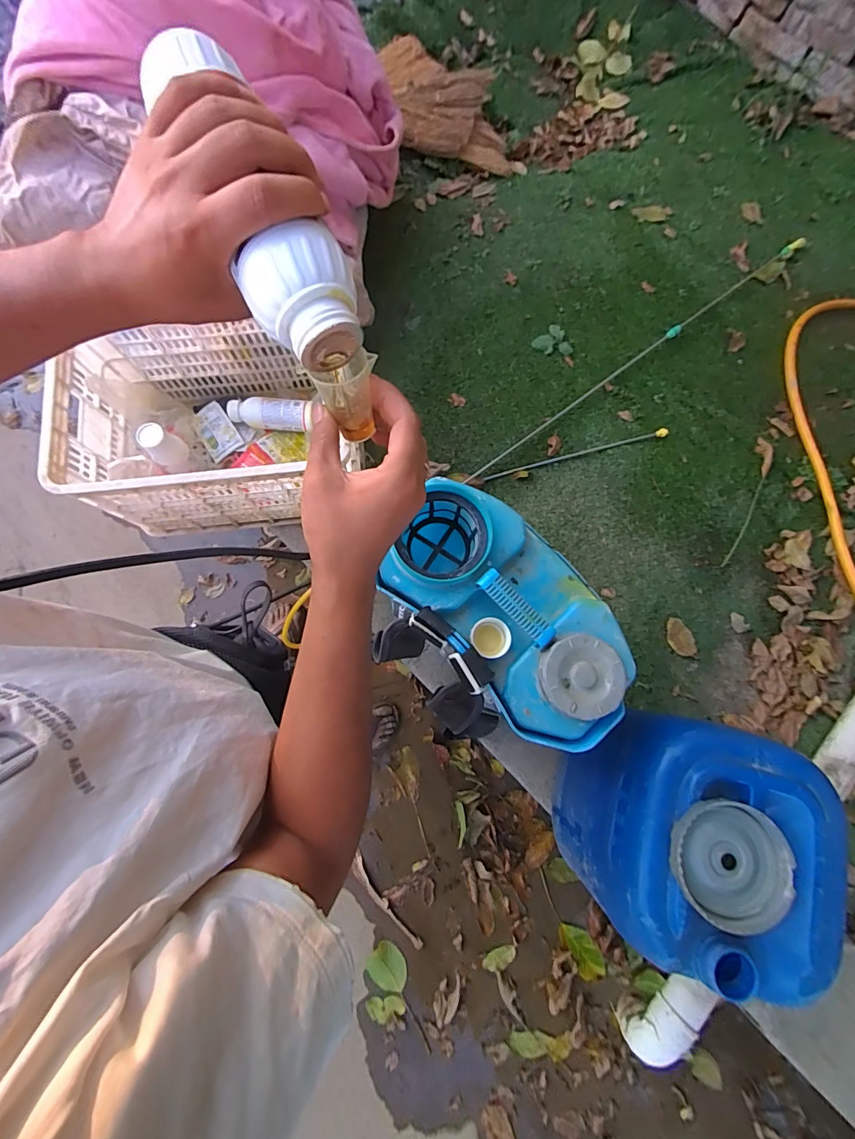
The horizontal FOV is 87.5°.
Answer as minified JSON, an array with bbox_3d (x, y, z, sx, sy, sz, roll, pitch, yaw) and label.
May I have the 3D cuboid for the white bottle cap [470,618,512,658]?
[{"bbox_3d":[0.077,0.085,0.552,0.048,0.029,0.048,0,77,-1],"label":"white bottle cap"}]

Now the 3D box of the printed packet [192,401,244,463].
[{"bbox_3d":[-0.504,-0.328,1.067,0.083,0.024,0.129,-33,80,-8],"label":"printed packet"}]

